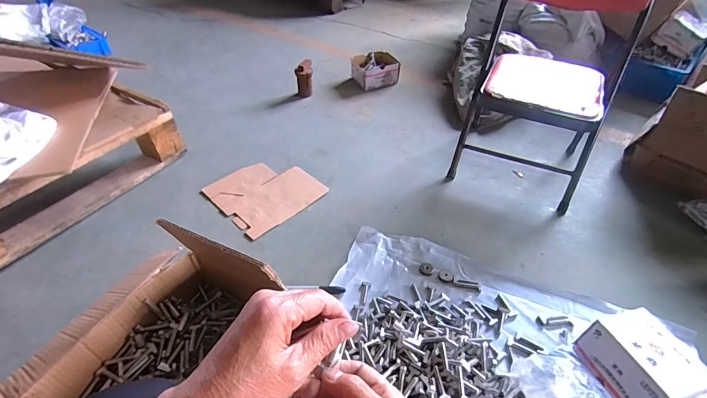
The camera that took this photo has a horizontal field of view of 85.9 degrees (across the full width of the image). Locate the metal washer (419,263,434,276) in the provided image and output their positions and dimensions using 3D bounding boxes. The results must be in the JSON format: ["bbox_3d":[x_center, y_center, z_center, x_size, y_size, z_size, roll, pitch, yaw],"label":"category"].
[{"bbox_3d":[0.166,0.158,0.860,0.032,0.004,0.032,-1,44,1],"label":"metal washer"}]

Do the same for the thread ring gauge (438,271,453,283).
[{"bbox_3d":[0.205,0.173,0.844,0.032,0.004,0.031,-1,44,1],"label":"thread ring gauge"}]

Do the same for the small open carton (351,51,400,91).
[{"bbox_3d":[0.087,-0.522,1.538,0.177,0.074,0.163,-14,44,-14],"label":"small open carton"}]

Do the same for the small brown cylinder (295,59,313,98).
[{"bbox_3d":[-0.180,-0.452,1.433,0.067,0.116,0.052,-20,46,-20],"label":"small brown cylinder"}]

